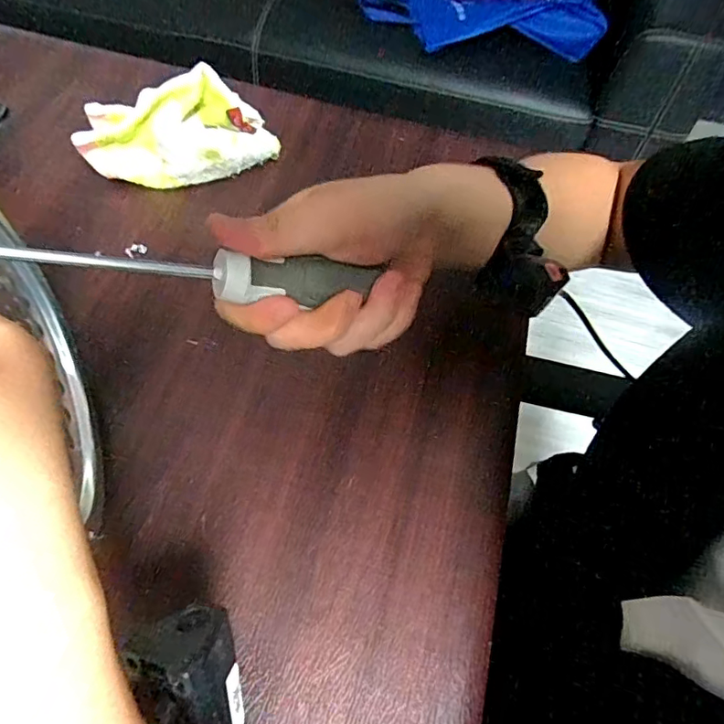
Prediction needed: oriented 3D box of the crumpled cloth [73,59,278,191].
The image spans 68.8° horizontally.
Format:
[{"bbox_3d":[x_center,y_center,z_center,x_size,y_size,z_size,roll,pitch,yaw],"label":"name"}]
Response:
[{"bbox_3d":[-0.156,-0.198,0.448,0.159,0.072,0.068,4,58,-3],"label":"crumpled cloth"}]

